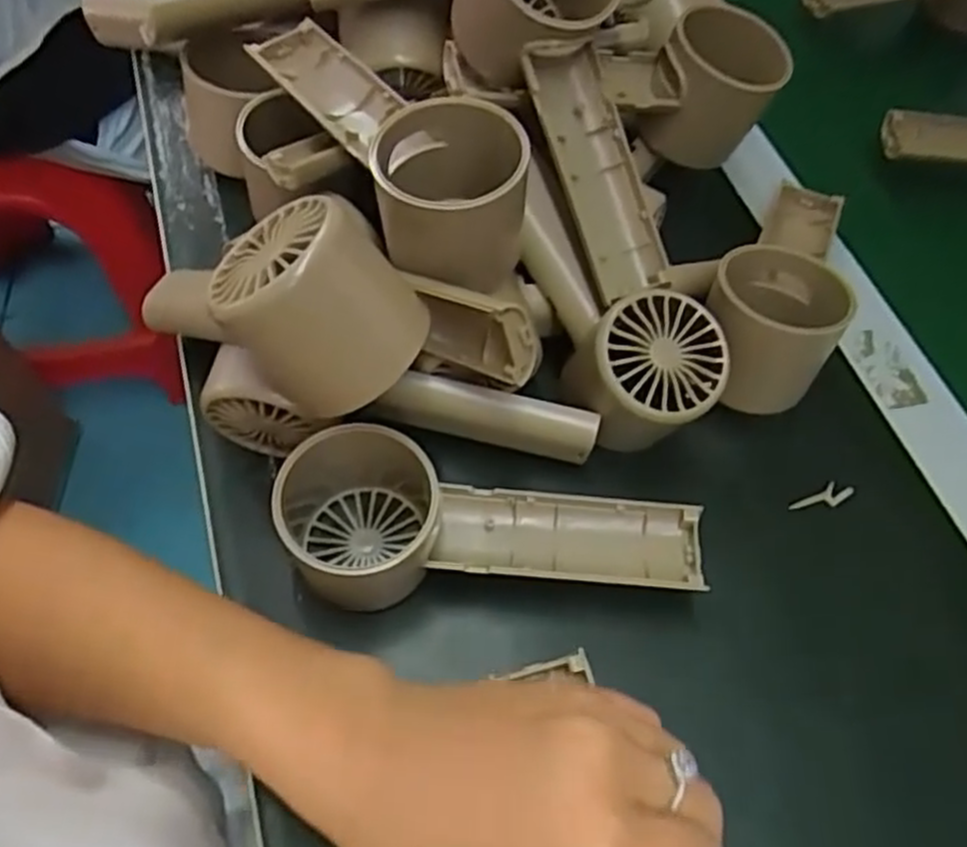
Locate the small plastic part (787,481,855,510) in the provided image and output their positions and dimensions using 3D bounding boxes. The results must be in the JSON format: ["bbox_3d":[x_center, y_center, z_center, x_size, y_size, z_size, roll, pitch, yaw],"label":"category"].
[{"bbox_3d":[0.147,0.033,0.330,0.029,0.004,0.009,-24,65,-16],"label":"small plastic part"}]

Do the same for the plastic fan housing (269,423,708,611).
[{"bbox_3d":[-0.001,0.034,0.295,0.163,0.053,0.065,-2,59,-2],"label":"plastic fan housing"}]

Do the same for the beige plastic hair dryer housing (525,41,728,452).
[{"bbox_3d":[0.052,-0.071,0.327,0.058,0.052,0.160,-11,82,-9],"label":"beige plastic hair dryer housing"}]

